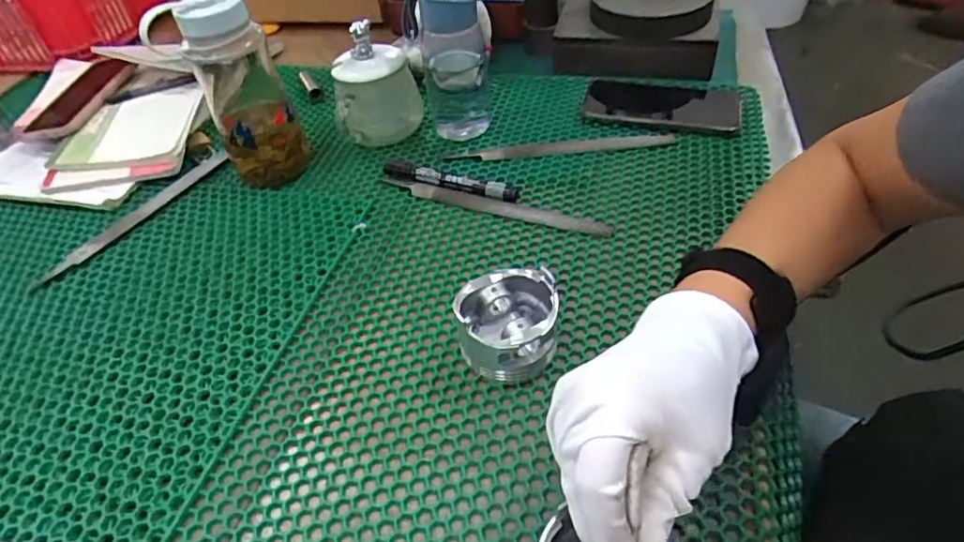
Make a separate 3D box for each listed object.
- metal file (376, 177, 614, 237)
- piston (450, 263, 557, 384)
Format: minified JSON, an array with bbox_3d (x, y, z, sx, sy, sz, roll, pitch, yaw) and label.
[{"bbox_3d":[0.008,-0.065,0.541,0.231,0.009,0.019,13,49,18],"label":"metal file"},{"bbox_3d":[0.018,0.040,0.411,0.071,0.049,0.072,-3,46,3],"label":"piston"}]

